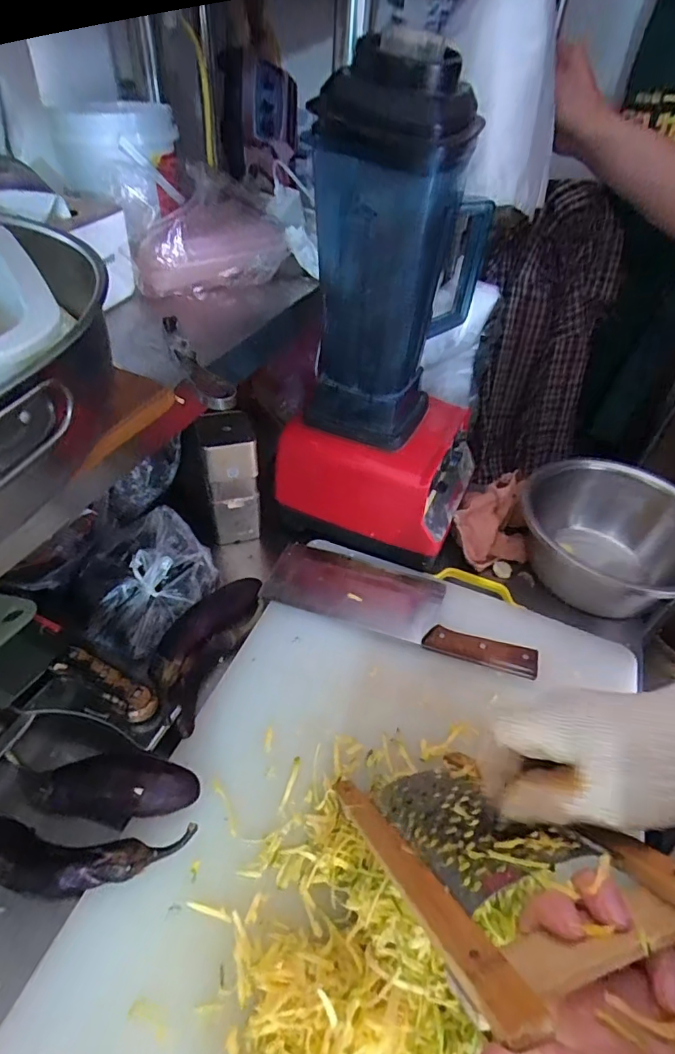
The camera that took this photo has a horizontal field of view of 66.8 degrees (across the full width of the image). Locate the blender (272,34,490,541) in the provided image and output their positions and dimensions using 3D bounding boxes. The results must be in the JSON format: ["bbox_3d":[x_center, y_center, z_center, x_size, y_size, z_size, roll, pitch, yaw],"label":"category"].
[{"bbox_3d":[0.077,-0.209,0.547,0.197,0.433,0.206,20,46,13],"label":"blender"}]

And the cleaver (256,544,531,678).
[{"bbox_3d":[0.071,0.084,0.595,0.305,0.026,0.099,17,45,10],"label":"cleaver"}]

